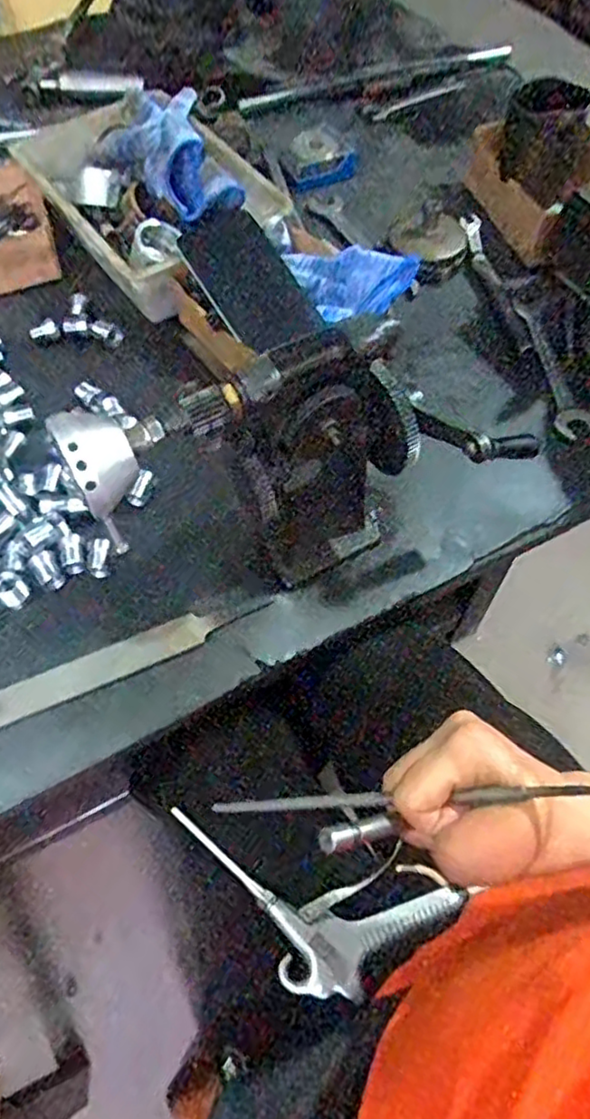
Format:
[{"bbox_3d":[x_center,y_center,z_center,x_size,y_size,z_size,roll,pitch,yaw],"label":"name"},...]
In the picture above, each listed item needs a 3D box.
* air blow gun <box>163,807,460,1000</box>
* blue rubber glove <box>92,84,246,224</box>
[{"bbox_3d":[0.009,0.227,0.435,0.188,0.021,0.095,6,59,1],"label":"air blow gun"},{"bbox_3d":[-0.123,-0.379,0.623,0.108,0.060,0.177,-17,61,-12],"label":"blue rubber glove"}]

